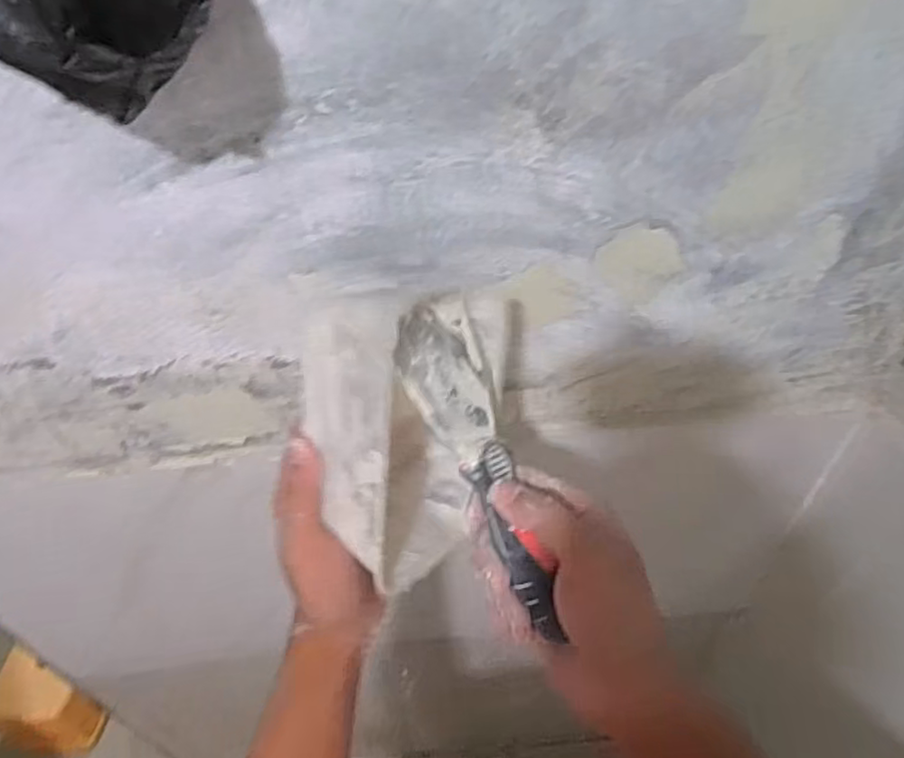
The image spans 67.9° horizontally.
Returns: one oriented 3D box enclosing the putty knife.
[{"bbox_3d":[0.016,0.044,0.360,0.045,0.026,0.179,-21,79,-14],"label":"putty knife"}]

